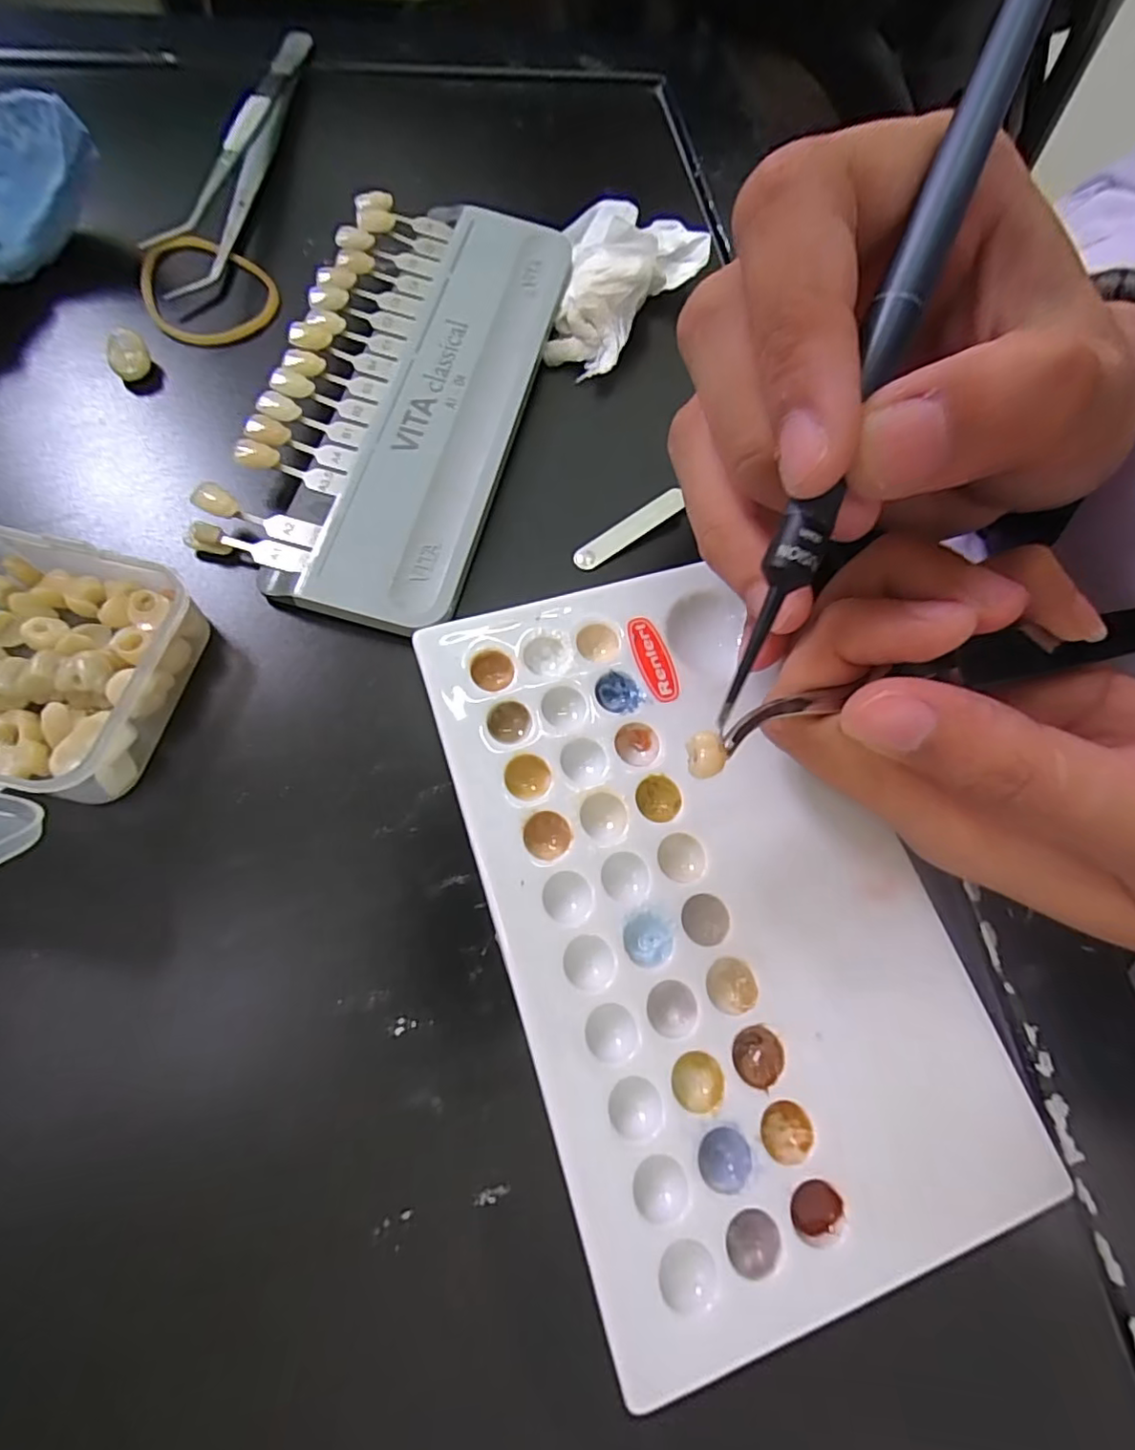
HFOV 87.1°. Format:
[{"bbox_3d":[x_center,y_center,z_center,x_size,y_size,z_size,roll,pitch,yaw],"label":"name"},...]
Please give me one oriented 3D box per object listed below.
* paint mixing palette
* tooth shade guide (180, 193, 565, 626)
[{"bbox_3d":[0.030,0.034,0.130,0.091,0.008,0.149,-16,72,-11],"label":"paint mixing palette"},{"bbox_3d":[-0.047,-0.097,0.174,0.067,0.016,0.145,15,69,0],"label":"tooth shade guide"}]

